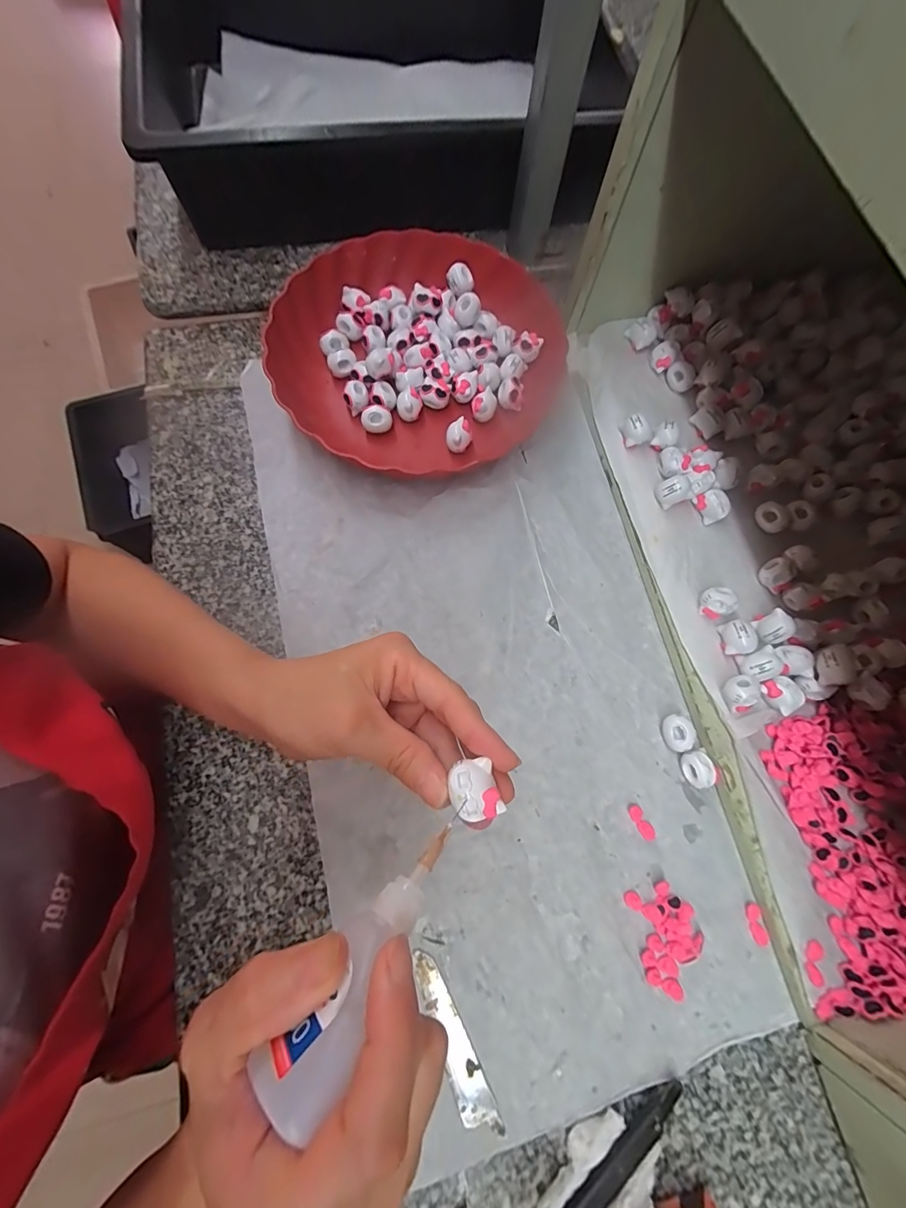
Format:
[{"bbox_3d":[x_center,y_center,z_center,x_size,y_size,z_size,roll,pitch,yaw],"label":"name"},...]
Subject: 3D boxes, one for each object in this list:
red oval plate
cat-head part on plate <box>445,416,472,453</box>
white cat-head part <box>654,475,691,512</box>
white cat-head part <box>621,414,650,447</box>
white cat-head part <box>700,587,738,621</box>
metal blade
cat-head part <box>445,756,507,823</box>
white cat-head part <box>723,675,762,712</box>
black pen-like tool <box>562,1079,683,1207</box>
[{"bbox_3d":[-0.031,-0.220,0.386,0.248,0.036,0.238,-28,77,-10],"label":"red oval plate"},{"bbox_3d":[0.005,-0.145,0.381,0.021,0.016,0.022,-17,76,-5],"label":"cat-head part on plate"},{"bbox_3d":[0.178,-0.091,0.358,0.024,0.022,0.020,-10,75,-6],"label":"white cat-head part"},{"bbox_3d":[0.154,-0.145,0.373,0.019,0.023,0.021,-13,75,-7],"label":"white cat-head part"},{"bbox_3d":[0.200,0.000,0.337,0.023,0.020,0.022,0,76,0],"label":"white cat-head part"},{"bbox_3d":[0.000,0.271,0.270,0.020,0.004,0.103,-24,77,-10],"label":"metal blade"},{"bbox_3d":[0.009,0.082,0.193,0.020,0.006,0.025,-14,76,-4],"label":"cat-head part"},{"bbox_3d":[0.204,0.064,0.313,0.023,0.019,0.025,1,74,-3],"label":"white cat-head part"},{"bbox_3d":[0.082,0.332,0.248,0.138,0.014,0.018,-37,79,-12],"label":"black pen-like tool"}]

